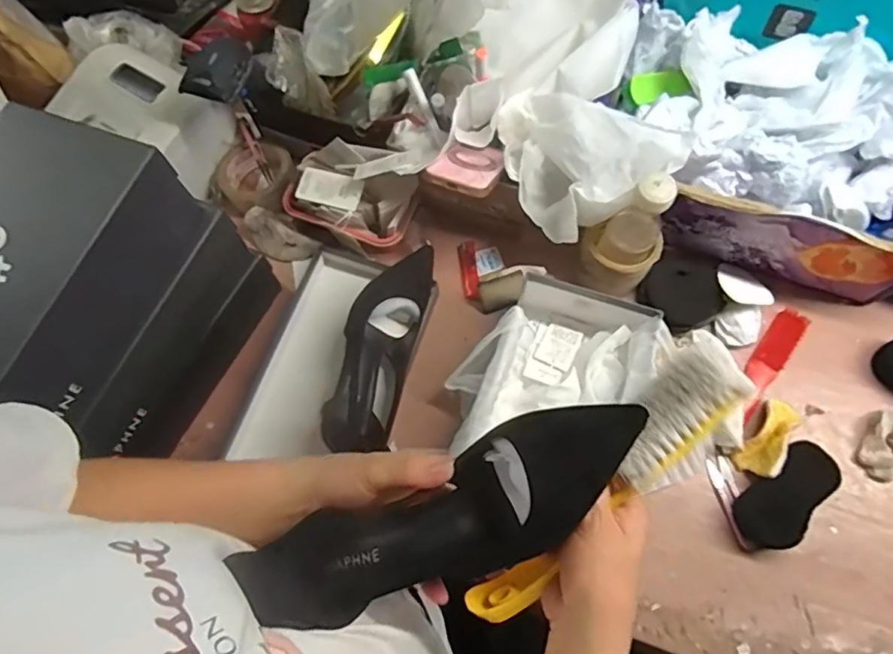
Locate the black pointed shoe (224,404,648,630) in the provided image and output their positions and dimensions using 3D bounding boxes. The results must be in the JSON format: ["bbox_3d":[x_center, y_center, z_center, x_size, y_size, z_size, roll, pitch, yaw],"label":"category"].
[{"bbox_3d":[0.005,0.118,0.349,0.245,0.067,0.075,-26,72,3],"label":"black pointed shoe"}]

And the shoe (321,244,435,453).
[{"bbox_3d":[-0.075,0.020,0.667,0.079,0.085,0.237,14,72,7],"label":"shoe"}]

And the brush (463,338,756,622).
[{"bbox_3d":[0.102,0.109,0.366,0.050,0.033,0.231,44,101,15],"label":"brush"}]

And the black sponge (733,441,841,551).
[{"bbox_3d":[0.372,0.183,0.619,0.059,0.033,0.122,42,77,15],"label":"black sponge"}]

